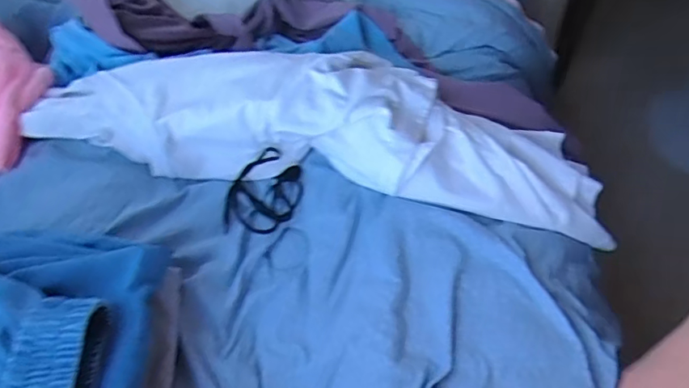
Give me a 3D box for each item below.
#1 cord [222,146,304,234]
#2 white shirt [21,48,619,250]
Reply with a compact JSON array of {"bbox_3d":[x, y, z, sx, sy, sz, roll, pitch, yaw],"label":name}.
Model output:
[{"bbox_3d":[-0.093,0.001,0.590,0.086,0.046,0.091,-1,59,3],"label":"cord"},{"bbox_3d":[-0.022,-0.082,0.590,0.612,0.104,0.143,7,59,8],"label":"white shirt"}]

